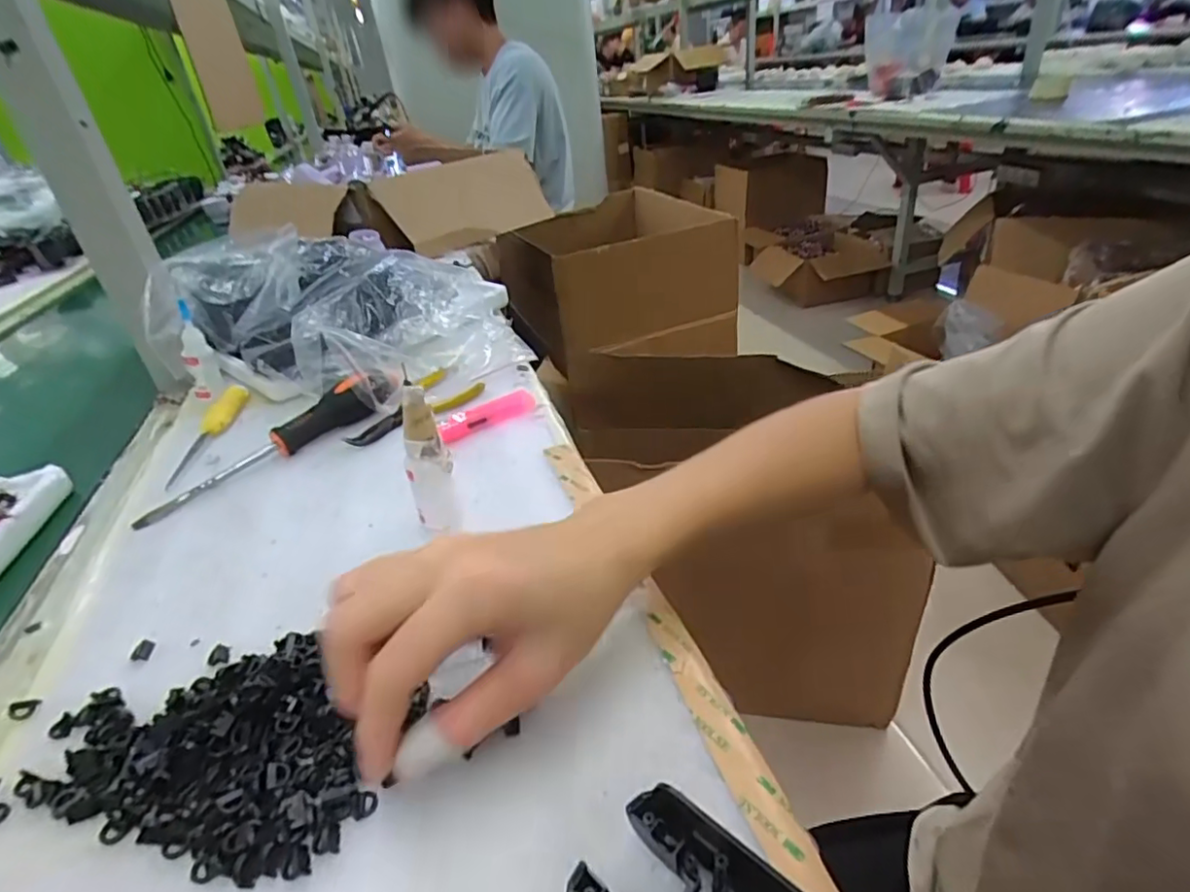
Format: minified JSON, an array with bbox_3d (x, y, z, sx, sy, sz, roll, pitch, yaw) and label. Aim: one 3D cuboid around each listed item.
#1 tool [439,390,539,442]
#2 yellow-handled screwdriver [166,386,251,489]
[{"bbox_3d":[-0.083,-0.025,0.464,0.081,0.014,0.021,-26,37,-27],"label":"tool"},{"bbox_3d":[-0.312,-0.013,0.481,0.016,0.018,0.139,-6,32,1],"label":"yellow-handled screwdriver"}]

